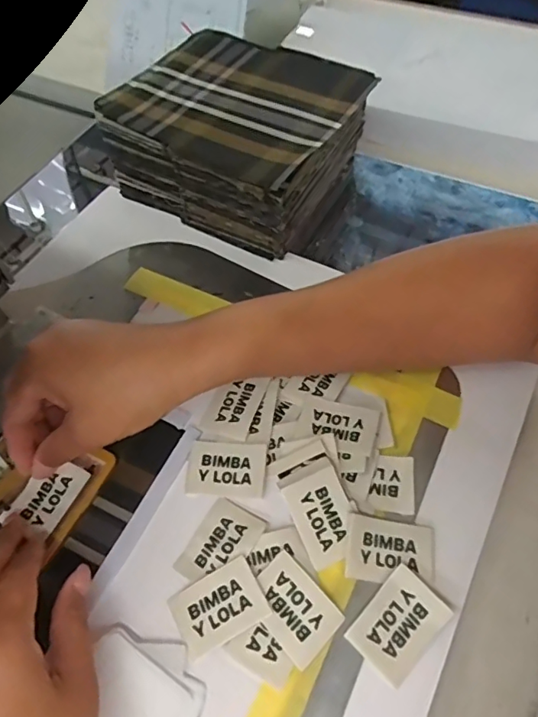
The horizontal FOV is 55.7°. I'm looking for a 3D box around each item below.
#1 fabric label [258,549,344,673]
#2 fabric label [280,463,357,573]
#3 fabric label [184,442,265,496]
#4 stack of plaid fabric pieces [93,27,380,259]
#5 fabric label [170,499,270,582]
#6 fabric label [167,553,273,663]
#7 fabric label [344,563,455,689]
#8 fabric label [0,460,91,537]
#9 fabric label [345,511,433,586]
[{"bbox_3d":[0.013,0.133,0.273,0.034,0.004,0.048,-41,67,-16],"label":"fabric label"},{"bbox_3d":[0.032,0.091,0.292,0.033,0.006,0.049,-23,75,-8],"label":"fabric label"},{"bbox_3d":[-0.026,0.069,0.318,0.047,0.004,0.033,2,57,6],"label":"fabric label"},{"bbox_3d":[-0.020,-0.183,0.430,0.173,0.087,0.155,29,64,21],"label":"stack of plaid fabric pieces"},{"bbox_3d":[-0.028,0.108,0.295,0.034,0.004,0.048,26,64,23],"label":"fabric label"},{"bbox_3d":[-0.027,0.134,0.276,0.047,0.004,0.036,-31,61,-6],"label":"fabric label"},{"bbox_3d":[0.068,0.139,0.267,0.034,0.006,0.048,39,68,25],"label":"fabric label"},{"bbox_3d":[-0.137,0.085,0.315,0.033,0.005,0.047,22,62,18],"label":"fabric label"},{"bbox_3d":[0.068,0.106,0.285,0.048,0.007,0.035,5,58,8],"label":"fabric label"}]

